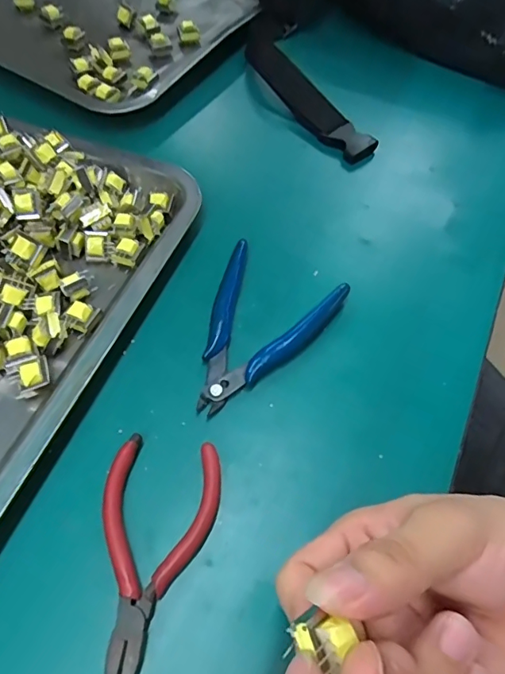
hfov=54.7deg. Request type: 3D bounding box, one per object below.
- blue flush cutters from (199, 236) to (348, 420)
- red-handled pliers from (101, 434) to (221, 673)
[{"bbox_3d":[0.005,-0.003,0.305,0.080,0.010,0.118,21,60,9],"label":"blue flush cutters"},{"bbox_3d":[-0.047,0.110,0.234,0.057,0.009,0.122,4,58,-3],"label":"red-handled pliers"}]

